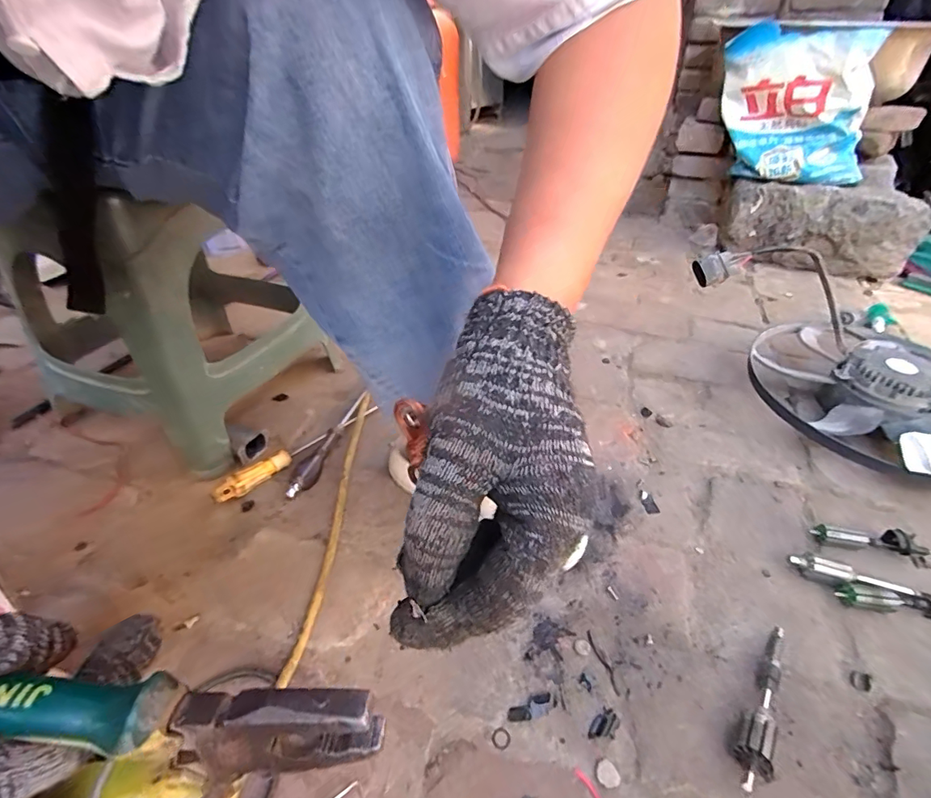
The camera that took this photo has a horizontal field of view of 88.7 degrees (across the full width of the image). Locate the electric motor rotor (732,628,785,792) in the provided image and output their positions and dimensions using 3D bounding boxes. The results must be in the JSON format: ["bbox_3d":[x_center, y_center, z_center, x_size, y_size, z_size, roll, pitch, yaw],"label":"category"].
[{"bbox_3d":[0.250,0.246,0.391,0.024,0.033,0.154,25,44,31],"label":"electric motor rotor"}]

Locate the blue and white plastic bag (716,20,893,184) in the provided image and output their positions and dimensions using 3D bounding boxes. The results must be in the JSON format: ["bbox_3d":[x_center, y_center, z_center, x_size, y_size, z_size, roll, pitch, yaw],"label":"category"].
[{"bbox_3d":[0.770,-0.706,1.137,0.095,0.358,0.311,-16,25,-42],"label":"blue and white plastic bag"}]

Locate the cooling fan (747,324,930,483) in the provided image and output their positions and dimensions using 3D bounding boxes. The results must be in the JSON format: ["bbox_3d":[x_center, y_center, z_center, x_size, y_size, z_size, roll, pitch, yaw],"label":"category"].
[{"bbox_3d":[0.605,-0.012,0.699,0.344,0.093,0.345,30,47,35],"label":"cooling fan"}]

